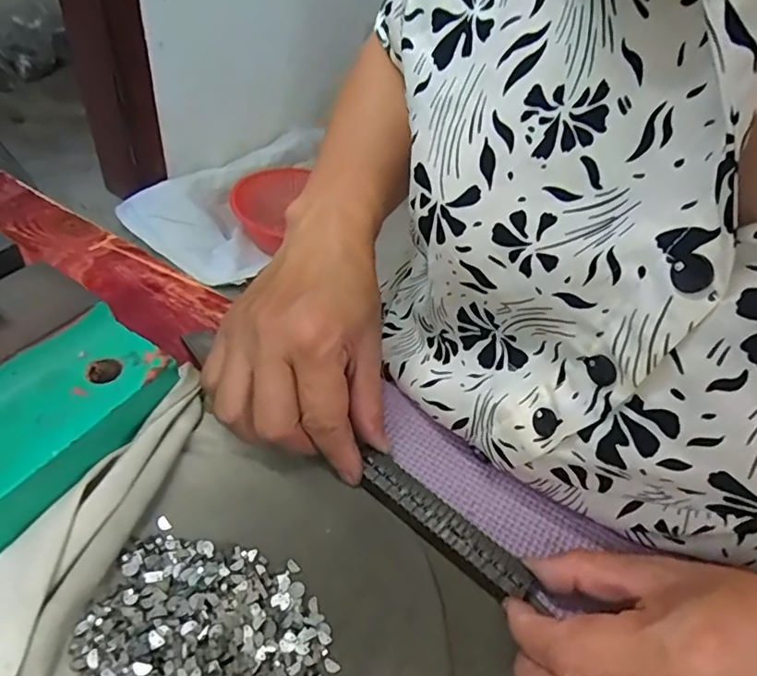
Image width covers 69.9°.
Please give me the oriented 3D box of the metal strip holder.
[{"bbox_3d":[0.027,0.087,0.259,0.095,0.005,0.023,35,50,22],"label":"metal strip holder"}]

